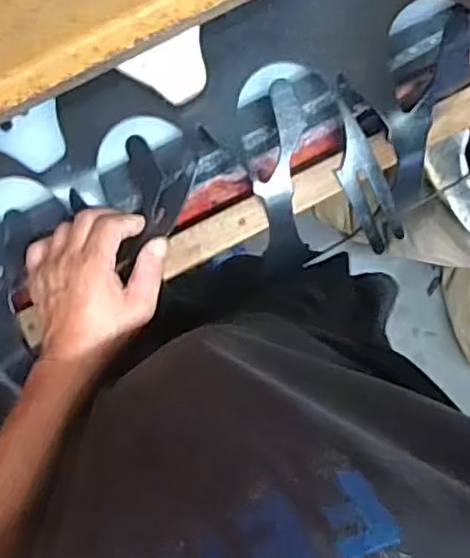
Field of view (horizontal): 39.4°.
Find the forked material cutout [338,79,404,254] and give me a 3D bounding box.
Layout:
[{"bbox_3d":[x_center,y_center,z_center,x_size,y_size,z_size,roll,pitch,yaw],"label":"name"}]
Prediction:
[{"bbox_3d":[0.116,-0.102,0.599,0.045,0.018,0.157,-18,104,-2],"label":"forked material cutout"}]

